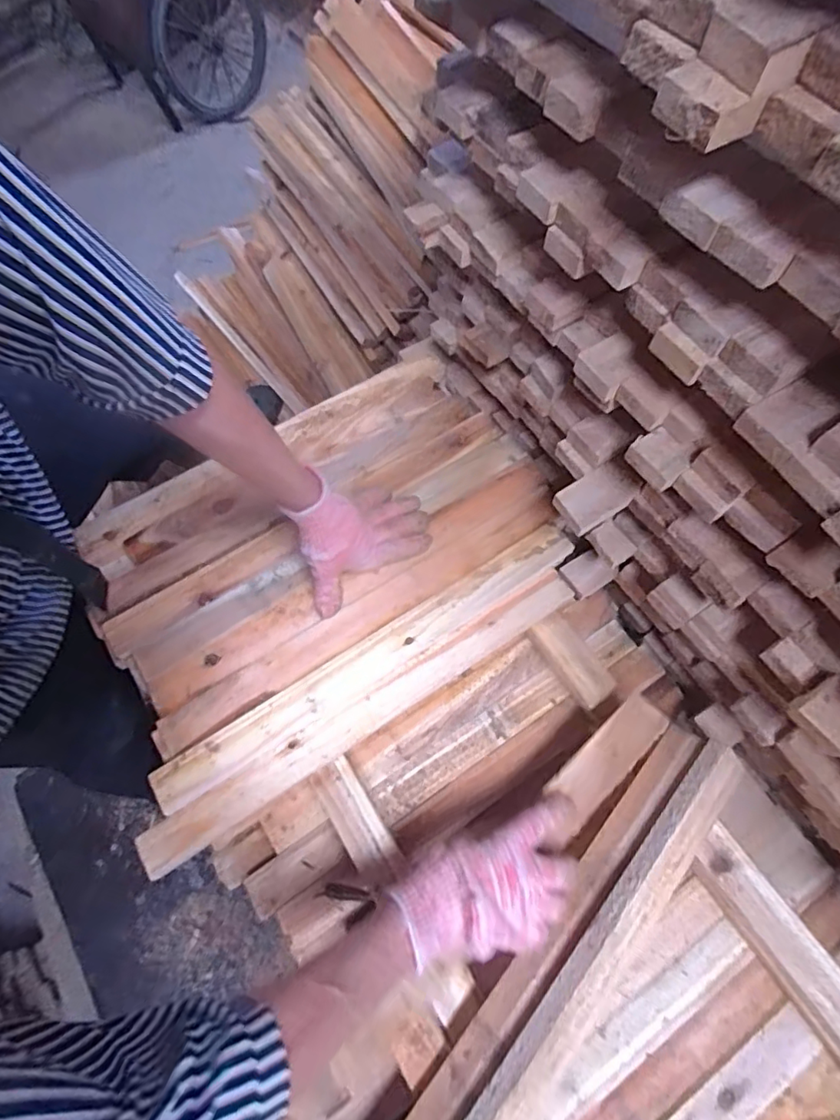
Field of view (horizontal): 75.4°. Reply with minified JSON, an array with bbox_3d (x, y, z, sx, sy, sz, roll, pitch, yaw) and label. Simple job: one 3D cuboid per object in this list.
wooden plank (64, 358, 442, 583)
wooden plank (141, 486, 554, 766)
[{"bbox_3d":[-0.174,-0.128,0.665,0.480,0.024,0.078,-32,70,-13],"label":"wooden plank"},{"bbox_3d":[-0.053,0.055,0.589,0.487,0.012,0.043,-31,69,-13],"label":"wooden plank"}]

